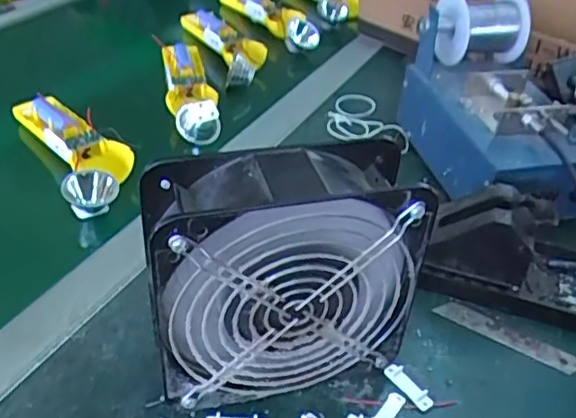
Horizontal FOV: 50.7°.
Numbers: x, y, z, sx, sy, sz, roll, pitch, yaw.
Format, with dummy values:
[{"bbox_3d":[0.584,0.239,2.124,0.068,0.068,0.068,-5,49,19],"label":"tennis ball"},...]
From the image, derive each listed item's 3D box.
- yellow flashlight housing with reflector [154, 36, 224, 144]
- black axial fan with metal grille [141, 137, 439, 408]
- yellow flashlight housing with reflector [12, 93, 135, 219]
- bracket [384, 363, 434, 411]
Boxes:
[{"bbox_3d":[-0.110,-0.136,0.667,0.049,0.038,0.175,-6,39,-15],"label":"yellow flashlight housing with reflector"},{"bbox_3d":[-0.004,0.042,0.352,0.146,0.151,0.058,-8,40,-18],"label":"black axial fan with metal grille"},{"bbox_3d":[-0.197,-0.063,0.566,0.065,0.036,0.193,-18,44,-28],"label":"yellow flashlight housing with reflector"},{"bbox_3d":[0.078,0.113,0.390,0.011,0.004,0.037,-22,46,-31],"label":"bracket"}]

